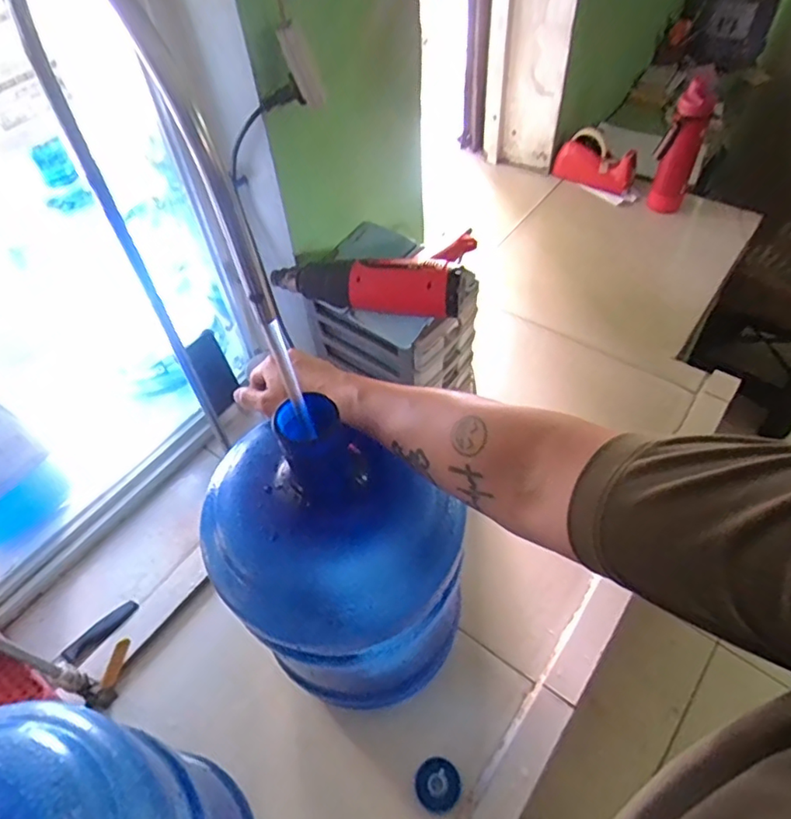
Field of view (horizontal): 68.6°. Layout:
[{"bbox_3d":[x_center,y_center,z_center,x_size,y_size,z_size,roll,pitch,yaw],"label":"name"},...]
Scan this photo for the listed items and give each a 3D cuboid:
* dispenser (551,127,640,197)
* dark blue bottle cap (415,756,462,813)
[{"bbox_3d":[0.506,-0.628,1.469,0.202,0.145,0.074,19,56,17],"label":"dispenser"},{"bbox_3d":[0.052,0.461,0.713,0.055,0.012,0.054,-2,52,2],"label":"dark blue bottle cap"}]

